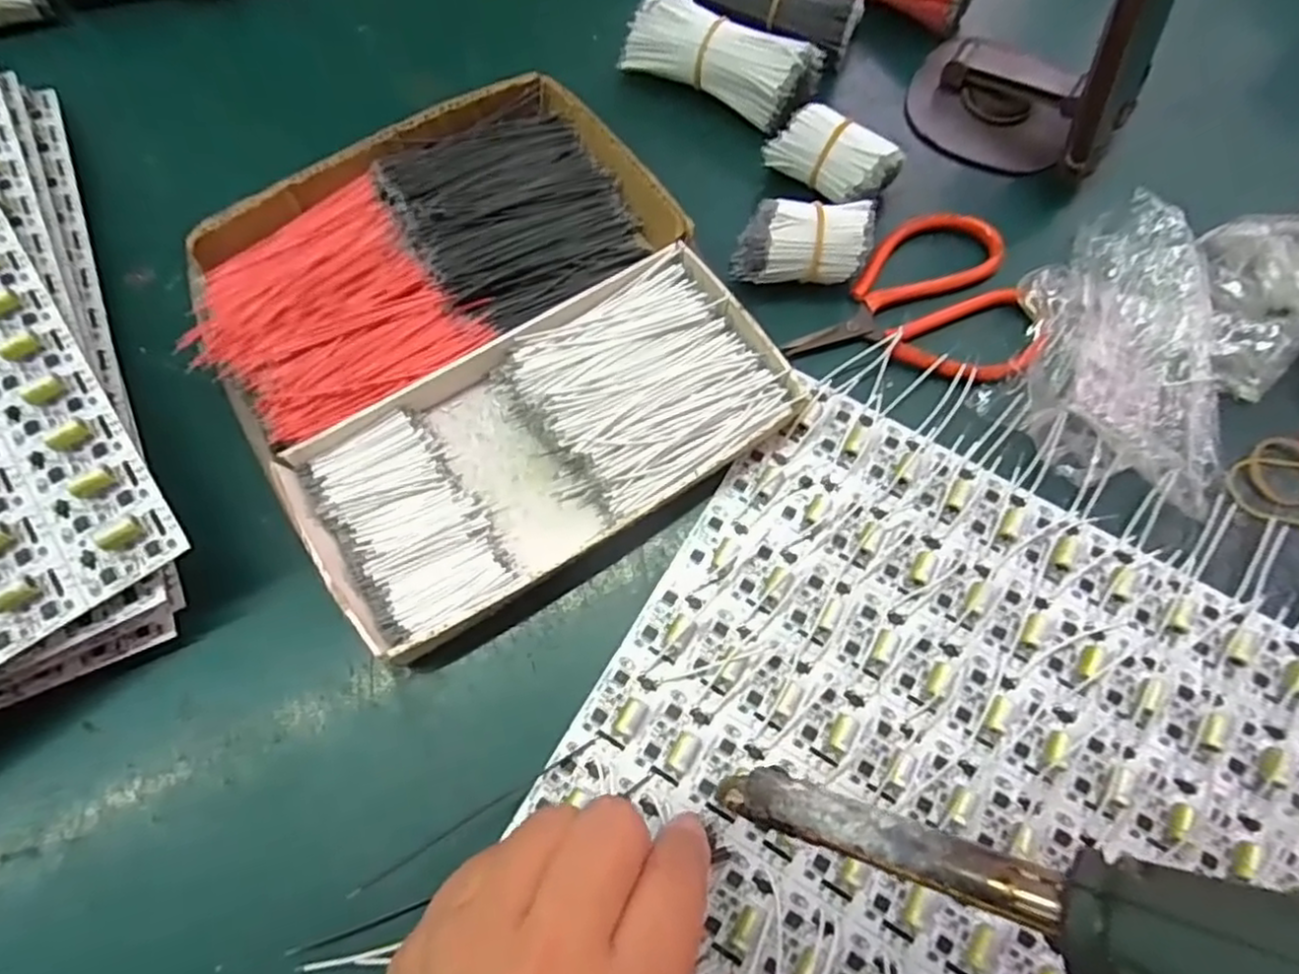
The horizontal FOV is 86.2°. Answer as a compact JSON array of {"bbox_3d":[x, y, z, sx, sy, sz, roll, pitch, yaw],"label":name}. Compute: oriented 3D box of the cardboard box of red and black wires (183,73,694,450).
[{"bbox_3d":[-0.094,-0.103,0.302,0.191,0.025,0.112,-30,73,-11],"label":"cardboard box of red and black wires"}]

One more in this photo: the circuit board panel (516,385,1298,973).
[{"bbox_3d":[0.121,0.112,0.239,0.274,0.010,0.240,30,73,10],"label":"circuit board panel"}]

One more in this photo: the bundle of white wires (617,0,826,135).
[{"bbox_3d":[0.035,-0.209,0.337,0.090,0.037,0.037,24,72,8],"label":"bundle of white wires"}]

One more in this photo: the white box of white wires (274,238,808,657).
[{"bbox_3d":[-0.038,-0.020,0.276,0.186,0.023,0.099,-32,74,-11],"label":"white box of white wires"}]

